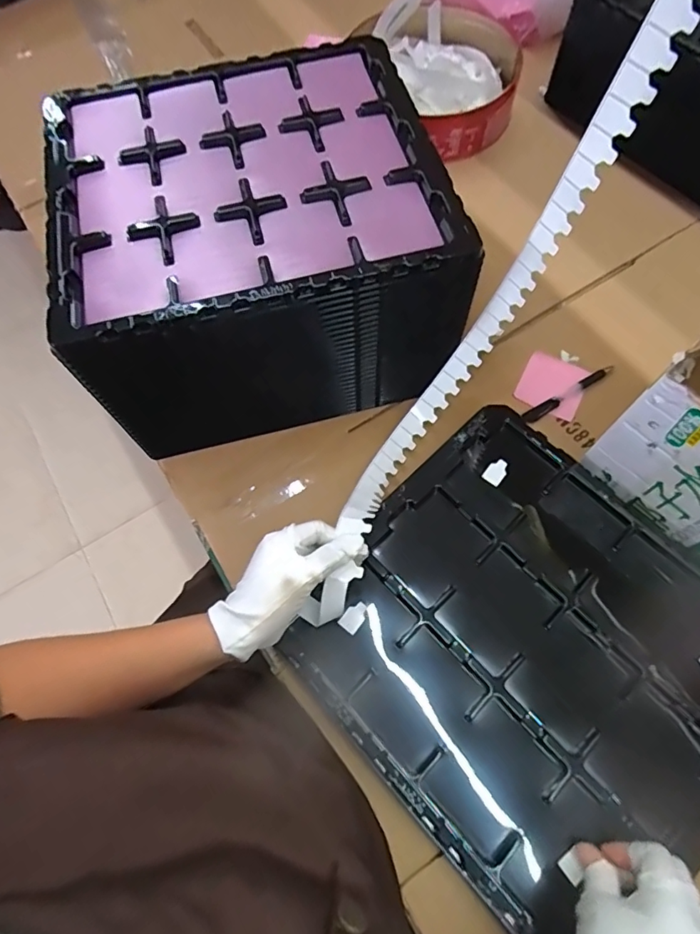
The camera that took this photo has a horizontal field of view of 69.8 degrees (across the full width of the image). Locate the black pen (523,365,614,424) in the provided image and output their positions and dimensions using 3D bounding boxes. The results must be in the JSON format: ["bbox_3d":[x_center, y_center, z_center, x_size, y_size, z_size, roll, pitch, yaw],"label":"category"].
[{"bbox_3d":[0.265,-0.090,0.612,0.135,0.006,0.014,-31,70,-10],"label":"black pen"}]

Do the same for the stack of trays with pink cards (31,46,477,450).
[{"bbox_3d":[-0.096,-0.232,0.576,0.369,0.224,0.367,-14,68,-3],"label":"stack of trays with pink cards"}]

